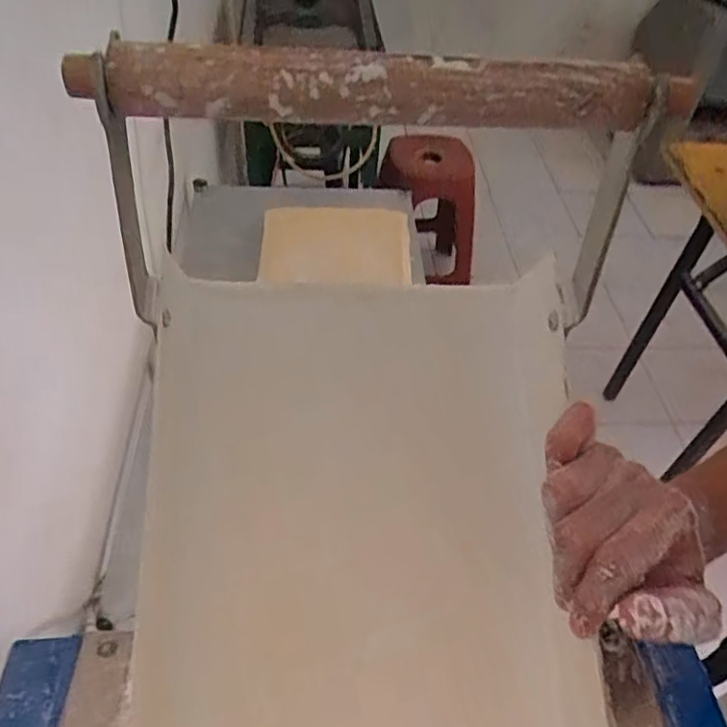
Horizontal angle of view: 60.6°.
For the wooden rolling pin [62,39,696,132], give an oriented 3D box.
[{"bbox_3d":[0.013,-0.116,0.262,0.245,0.034,0.030,-3,48,-9],"label":"wooden rolling pin"}]

